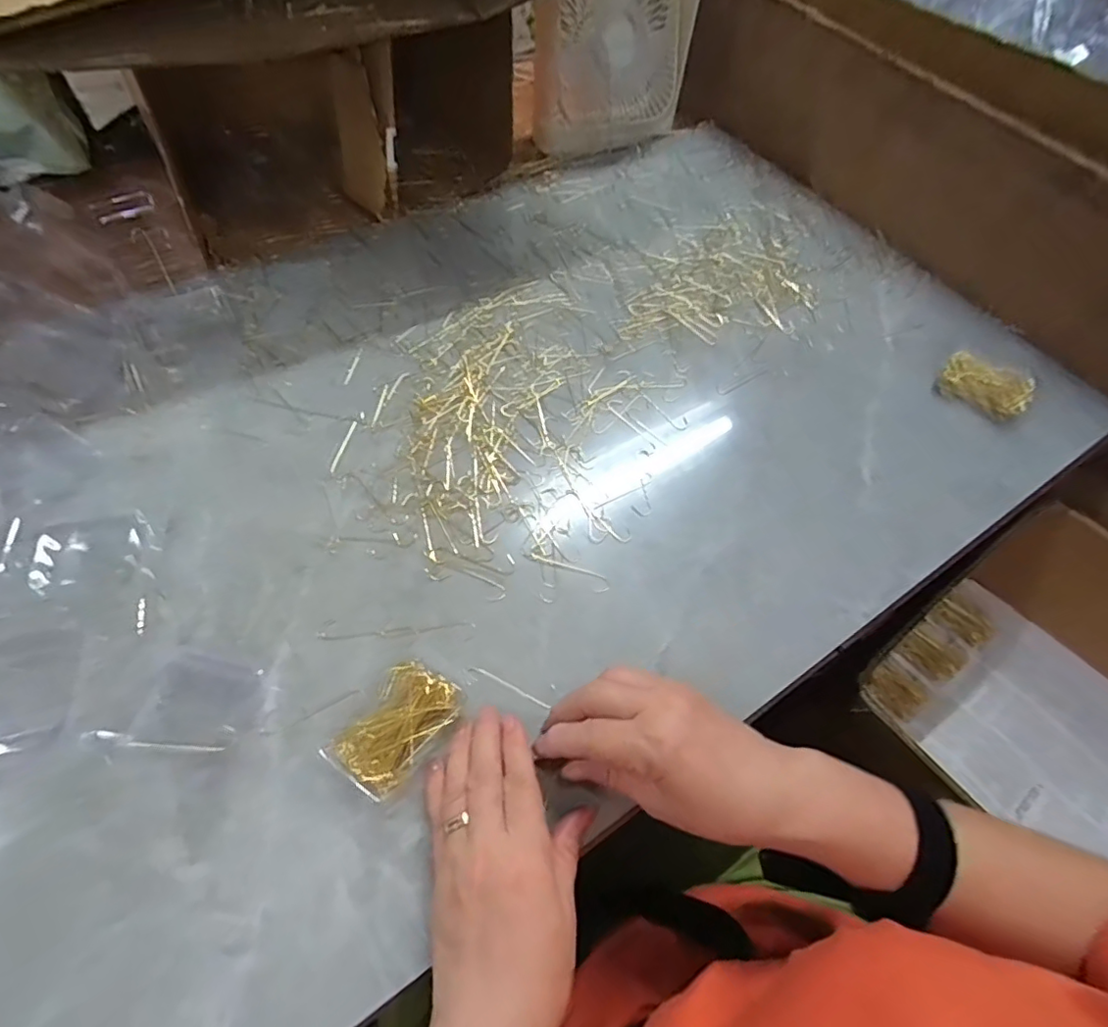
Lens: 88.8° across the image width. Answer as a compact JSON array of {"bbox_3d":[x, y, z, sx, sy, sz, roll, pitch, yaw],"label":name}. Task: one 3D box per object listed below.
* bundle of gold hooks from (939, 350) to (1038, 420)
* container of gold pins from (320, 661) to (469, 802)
[{"bbox_3d":[0.401,-0.121,0.524,0.074,0.021,0.037,38,63,17],"label":"bundle of gold hooks"},{"bbox_3d":[-0.094,0.130,0.344,0.052,0.018,0.074,32,61,14],"label":"container of gold pins"}]

